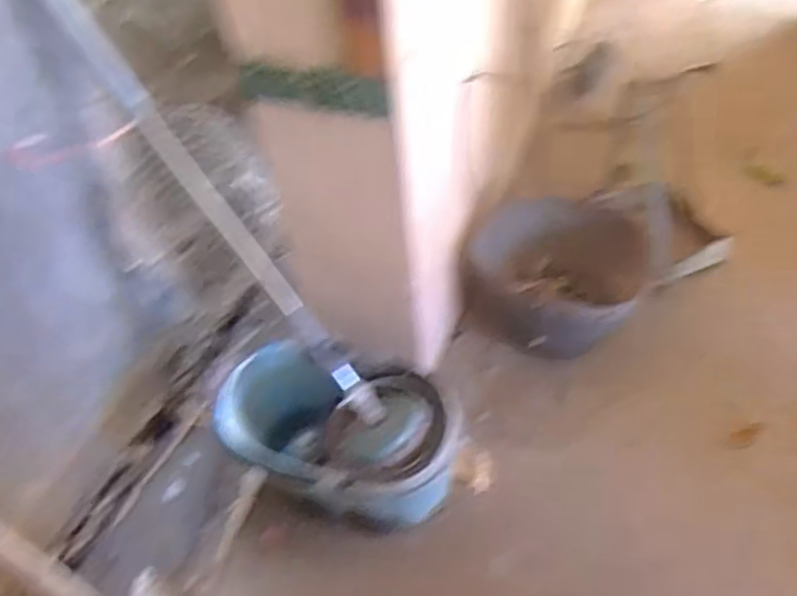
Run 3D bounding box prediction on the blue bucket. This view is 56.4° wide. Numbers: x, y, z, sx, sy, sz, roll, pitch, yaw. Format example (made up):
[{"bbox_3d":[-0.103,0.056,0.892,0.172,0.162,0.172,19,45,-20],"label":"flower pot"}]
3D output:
[{"bbox_3d":[-0.105,0.226,1.267,0.404,0.225,0.216,23,54,22],"label":"blue bucket"}]

